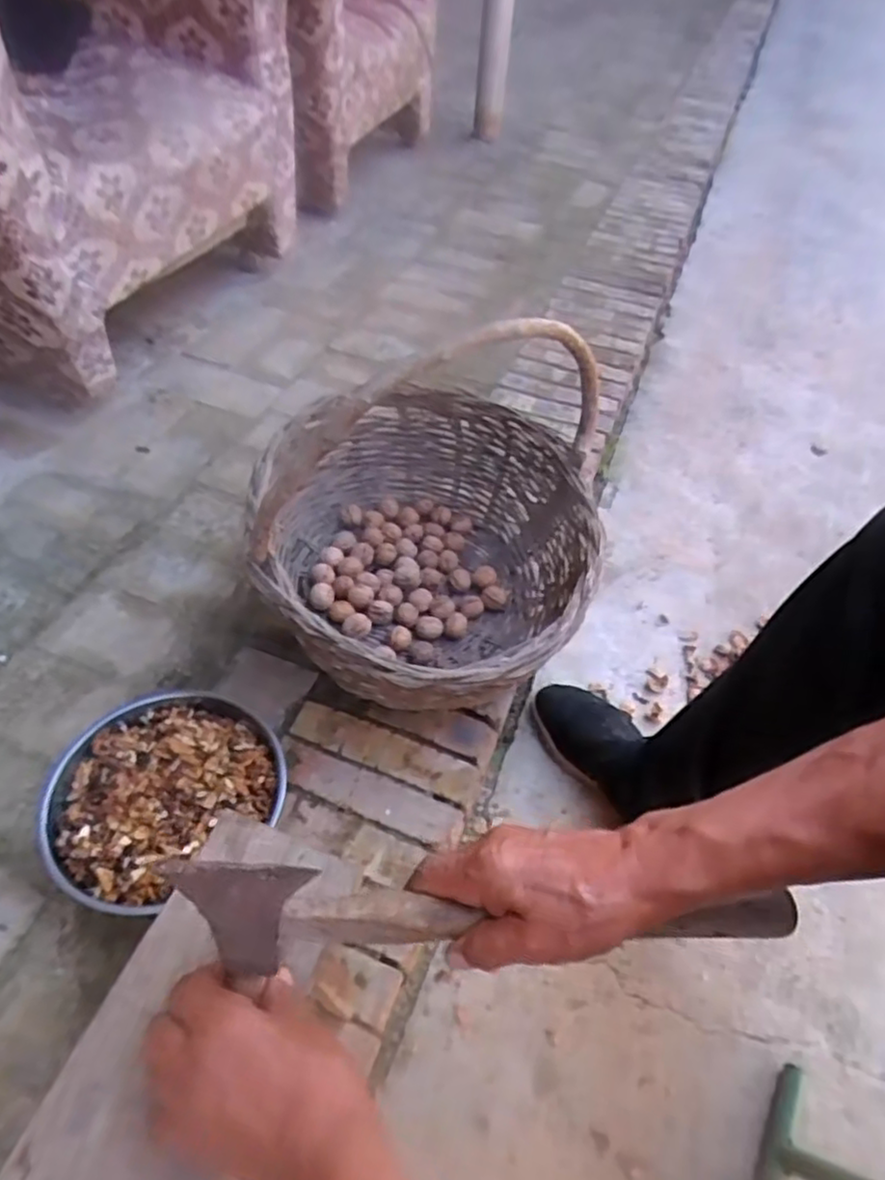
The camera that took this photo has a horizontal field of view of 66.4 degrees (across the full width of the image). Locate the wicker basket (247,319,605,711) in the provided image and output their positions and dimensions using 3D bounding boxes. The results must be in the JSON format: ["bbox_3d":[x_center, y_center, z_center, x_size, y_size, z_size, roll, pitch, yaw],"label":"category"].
[{"bbox_3d":[-0.021,-0.089,0.772,0.392,0.372,0.413,18,52,10],"label":"wicker basket"}]

